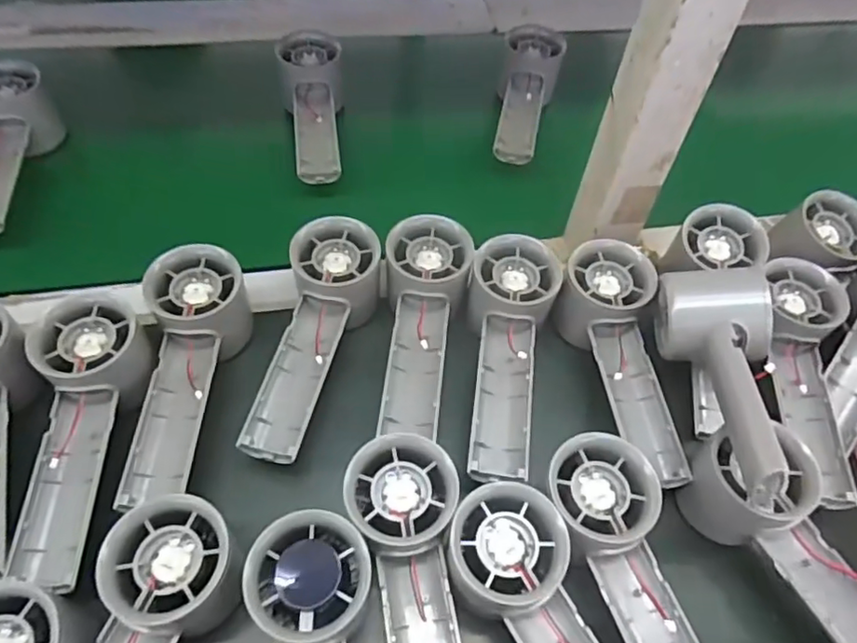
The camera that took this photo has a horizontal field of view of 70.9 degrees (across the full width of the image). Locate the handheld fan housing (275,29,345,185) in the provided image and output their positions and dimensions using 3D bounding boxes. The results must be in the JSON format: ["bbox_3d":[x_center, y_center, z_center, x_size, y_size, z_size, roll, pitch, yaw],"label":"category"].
[{"bbox_3d":[-0.097,-0.181,0.523,0.055,0.044,0.162,-4,67,-8],"label":"handheld fan housing"}]

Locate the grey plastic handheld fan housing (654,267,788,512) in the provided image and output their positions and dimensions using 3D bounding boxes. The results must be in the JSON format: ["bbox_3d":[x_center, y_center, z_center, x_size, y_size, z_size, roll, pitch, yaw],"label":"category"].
[{"bbox_3d":[0.167,0.037,0.339,0.056,0.068,0.142,2,54,-3],"label":"grey plastic handheld fan housing"}]

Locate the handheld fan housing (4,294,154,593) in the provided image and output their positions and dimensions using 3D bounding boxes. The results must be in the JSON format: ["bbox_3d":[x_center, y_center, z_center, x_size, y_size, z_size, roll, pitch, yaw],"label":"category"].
[{"bbox_3d":[-0.192,0.060,0.326,0.054,0.030,0.150,0,67,-4],"label":"handheld fan housing"}]

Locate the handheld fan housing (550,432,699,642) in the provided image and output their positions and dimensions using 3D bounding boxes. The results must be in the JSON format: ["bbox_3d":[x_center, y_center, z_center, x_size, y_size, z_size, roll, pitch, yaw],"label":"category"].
[{"bbox_3d":[0.105,0.137,0.303,0.053,0.030,0.157,-14,70,-14],"label":"handheld fan housing"}]

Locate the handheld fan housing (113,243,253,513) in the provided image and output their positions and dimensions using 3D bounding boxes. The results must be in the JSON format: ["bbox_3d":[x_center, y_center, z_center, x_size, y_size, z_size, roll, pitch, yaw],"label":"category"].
[{"bbox_3d":[-0.146,0.033,0.362,0.051,0.050,0.150,4,67,-1],"label":"handheld fan housing"}]

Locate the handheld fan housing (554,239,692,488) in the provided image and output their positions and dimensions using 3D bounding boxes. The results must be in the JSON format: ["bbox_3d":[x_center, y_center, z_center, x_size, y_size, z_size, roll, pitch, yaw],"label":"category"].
[{"bbox_3d":[0.125,0.029,0.395,0.057,0.049,0.157,-7,68,-9],"label":"handheld fan housing"}]

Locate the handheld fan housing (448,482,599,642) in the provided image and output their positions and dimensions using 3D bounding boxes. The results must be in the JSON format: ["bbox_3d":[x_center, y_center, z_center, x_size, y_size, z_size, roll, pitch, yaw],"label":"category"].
[{"bbox_3d":[0.062,0.156,0.287,0.058,0.031,0.157,-24,73,-20],"label":"handheld fan housing"}]

